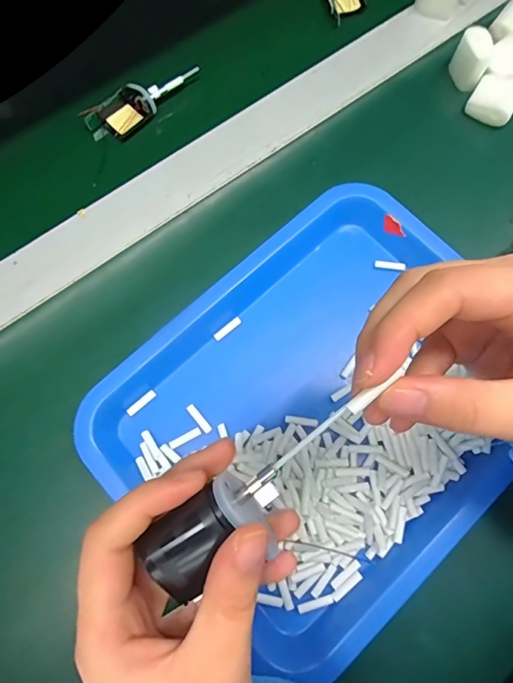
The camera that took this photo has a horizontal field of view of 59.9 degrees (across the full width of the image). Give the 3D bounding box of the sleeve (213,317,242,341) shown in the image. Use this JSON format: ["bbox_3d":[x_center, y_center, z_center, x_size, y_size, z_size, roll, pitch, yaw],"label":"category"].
[{"bbox_3d":[-0.021,-0.010,0.329,0.023,0.004,0.006,-40,80,-10],"label":"sleeve"}]

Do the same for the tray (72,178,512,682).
[{"bbox_3d":[0.051,0.043,0.302,0.272,0.029,0.239,-41,80,-10],"label":"tray"}]

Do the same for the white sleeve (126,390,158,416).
[{"bbox_3d":[-0.081,0.043,0.314,0.023,0.004,0.006,-42,80,-11],"label":"white sleeve"}]

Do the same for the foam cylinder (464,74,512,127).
[{"bbox_3d":[0.201,-0.203,0.376,0.037,0.026,0.034,35,77,7],"label":"foam cylinder"}]

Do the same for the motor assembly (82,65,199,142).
[{"bbox_3d":[-0.098,-0.210,0.385,0.103,0.022,0.034,-35,79,-9],"label":"motor assembly"}]

